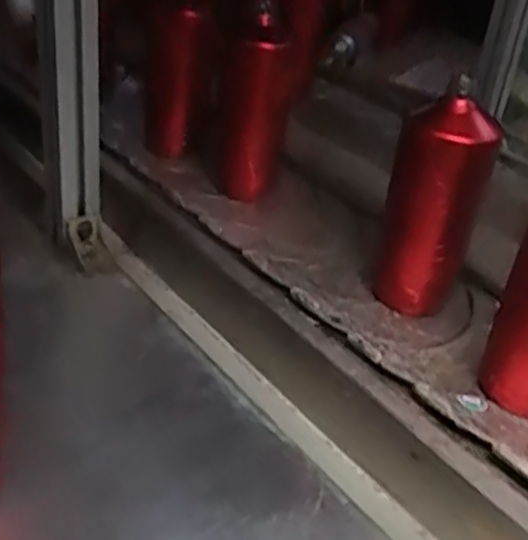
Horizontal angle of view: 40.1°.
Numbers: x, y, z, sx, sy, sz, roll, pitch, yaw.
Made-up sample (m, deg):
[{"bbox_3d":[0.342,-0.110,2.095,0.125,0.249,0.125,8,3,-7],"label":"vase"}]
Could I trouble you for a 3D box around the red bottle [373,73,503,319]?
[{"bbox_3d":[0.155,-0.058,0.666,0.075,0.194,0.061,25,37,26],"label":"red bottle"}]

